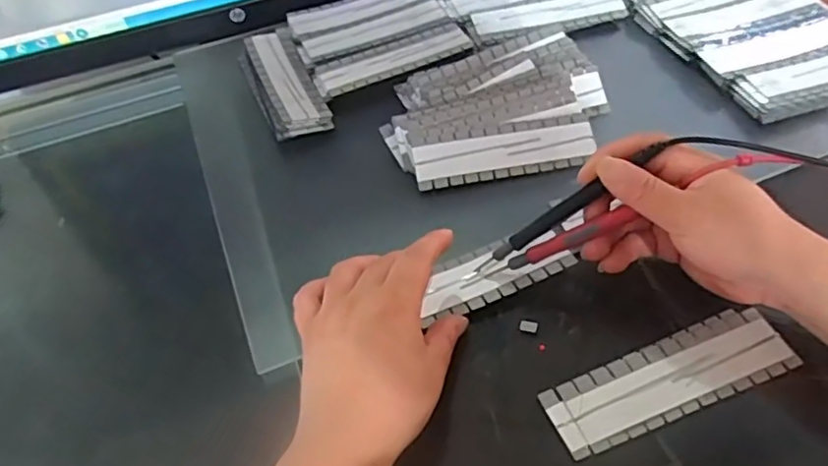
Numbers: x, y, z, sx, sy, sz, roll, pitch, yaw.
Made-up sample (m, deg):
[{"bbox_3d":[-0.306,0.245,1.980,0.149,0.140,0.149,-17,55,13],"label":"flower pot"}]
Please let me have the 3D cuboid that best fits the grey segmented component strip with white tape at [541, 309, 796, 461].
[{"bbox_3d":[0.137,0.078,0.339,0.133,0.004,0.043,-20,50,-10],"label":"grey segmented component strip with white tape"}]

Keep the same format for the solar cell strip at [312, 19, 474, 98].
[{"bbox_3d":[-0.018,-0.144,0.515,0.130,0.004,0.045,-22,50,-12],"label":"solar cell strip"}]

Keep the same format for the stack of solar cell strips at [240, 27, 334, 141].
[{"bbox_3d":[-0.106,-0.123,0.507,0.046,0.014,0.134,-21,50,-10],"label":"stack of solar cell strips"}]

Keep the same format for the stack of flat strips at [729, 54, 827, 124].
[{"bbox_3d":[0.299,-0.110,0.456,0.130,0.014,0.043,-15,49,-6],"label":"stack of flat strips"}]

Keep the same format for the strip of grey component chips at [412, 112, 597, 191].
[{"bbox_3d":[0.063,-0.056,0.433,0.124,0.004,0.039,-11,73,-5],"label":"strip of grey component chips"}]

